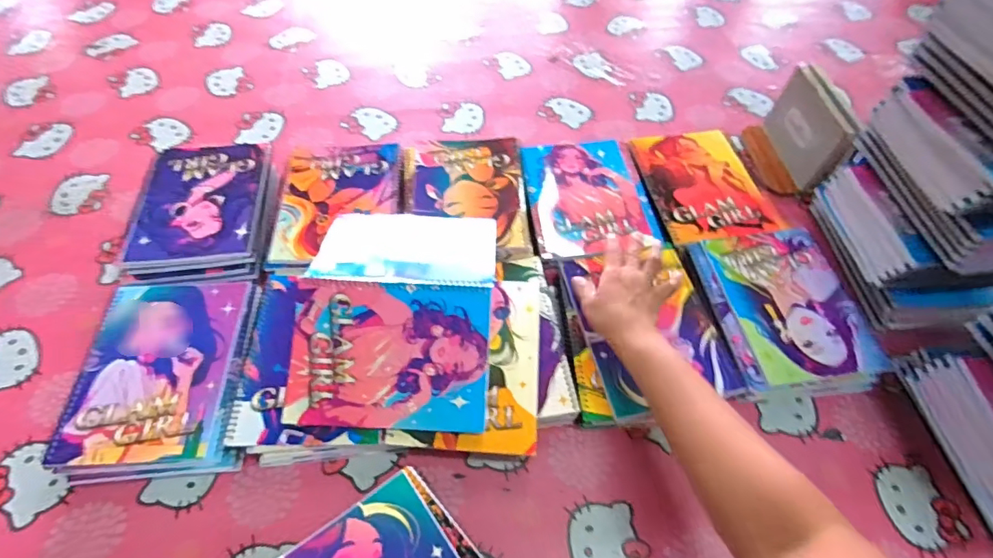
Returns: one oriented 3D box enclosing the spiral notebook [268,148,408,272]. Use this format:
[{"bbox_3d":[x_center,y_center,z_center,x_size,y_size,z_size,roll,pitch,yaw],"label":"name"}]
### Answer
[{"bbox_3d":[-0.204,-0.101,0.660,0.158,0.013,0.209,-3,56,-3],"label":"spiral notebook"}]

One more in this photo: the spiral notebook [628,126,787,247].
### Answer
[{"bbox_3d":[0.283,-0.135,0.704,0.148,0.014,0.200,-8,57,-7],"label":"spiral notebook"}]

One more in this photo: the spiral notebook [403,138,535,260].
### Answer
[{"bbox_3d":[-0.042,-0.115,0.677,0.161,0.015,0.206,-3,56,-4],"label":"spiral notebook"}]

